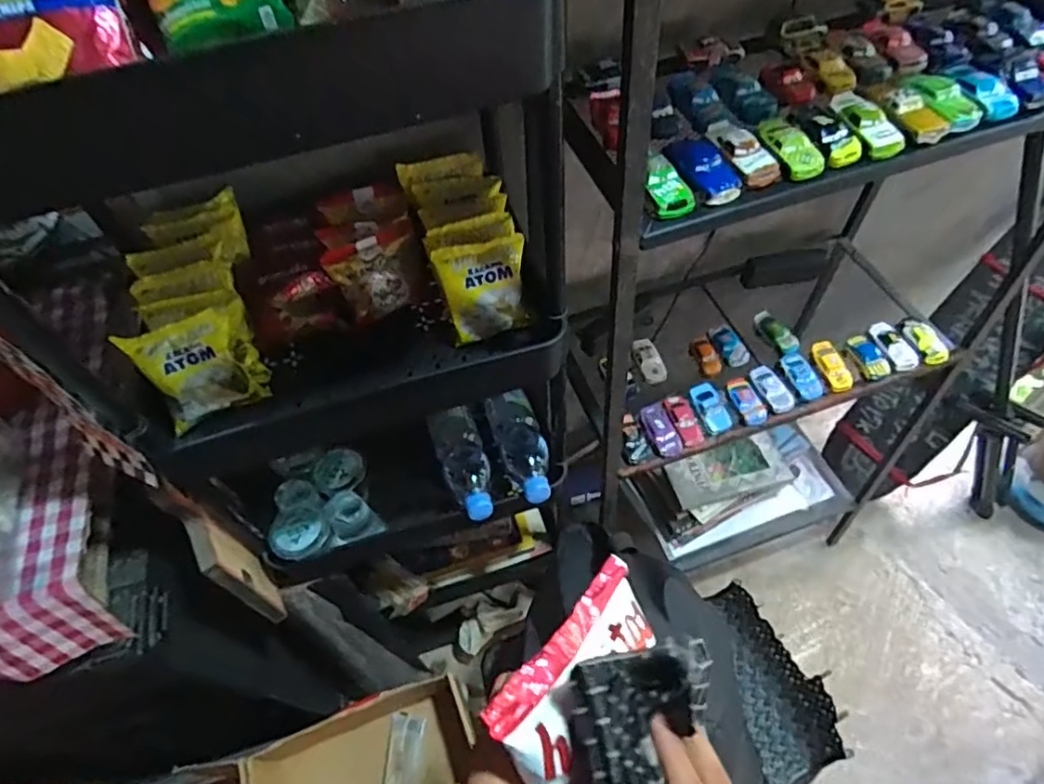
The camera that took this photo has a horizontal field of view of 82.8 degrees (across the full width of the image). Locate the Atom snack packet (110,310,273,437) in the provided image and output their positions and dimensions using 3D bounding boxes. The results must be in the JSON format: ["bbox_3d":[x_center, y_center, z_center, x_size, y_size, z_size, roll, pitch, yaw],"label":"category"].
[{"bbox_3d":[-0.312,-0.021,0.568,0.089,0.096,0.022,-27,16,-15],"label":"Atom snack packet"}]

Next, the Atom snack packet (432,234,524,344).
[{"bbox_3d":[-0.036,-0.104,0.608,0.087,0.095,0.019,-13,17,-5],"label":"Atom snack packet"}]

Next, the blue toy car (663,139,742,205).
[{"bbox_3d":[0.158,-0.201,0.532,0.042,0.017,0.082,-23,57,-11],"label":"blue toy car"}]

